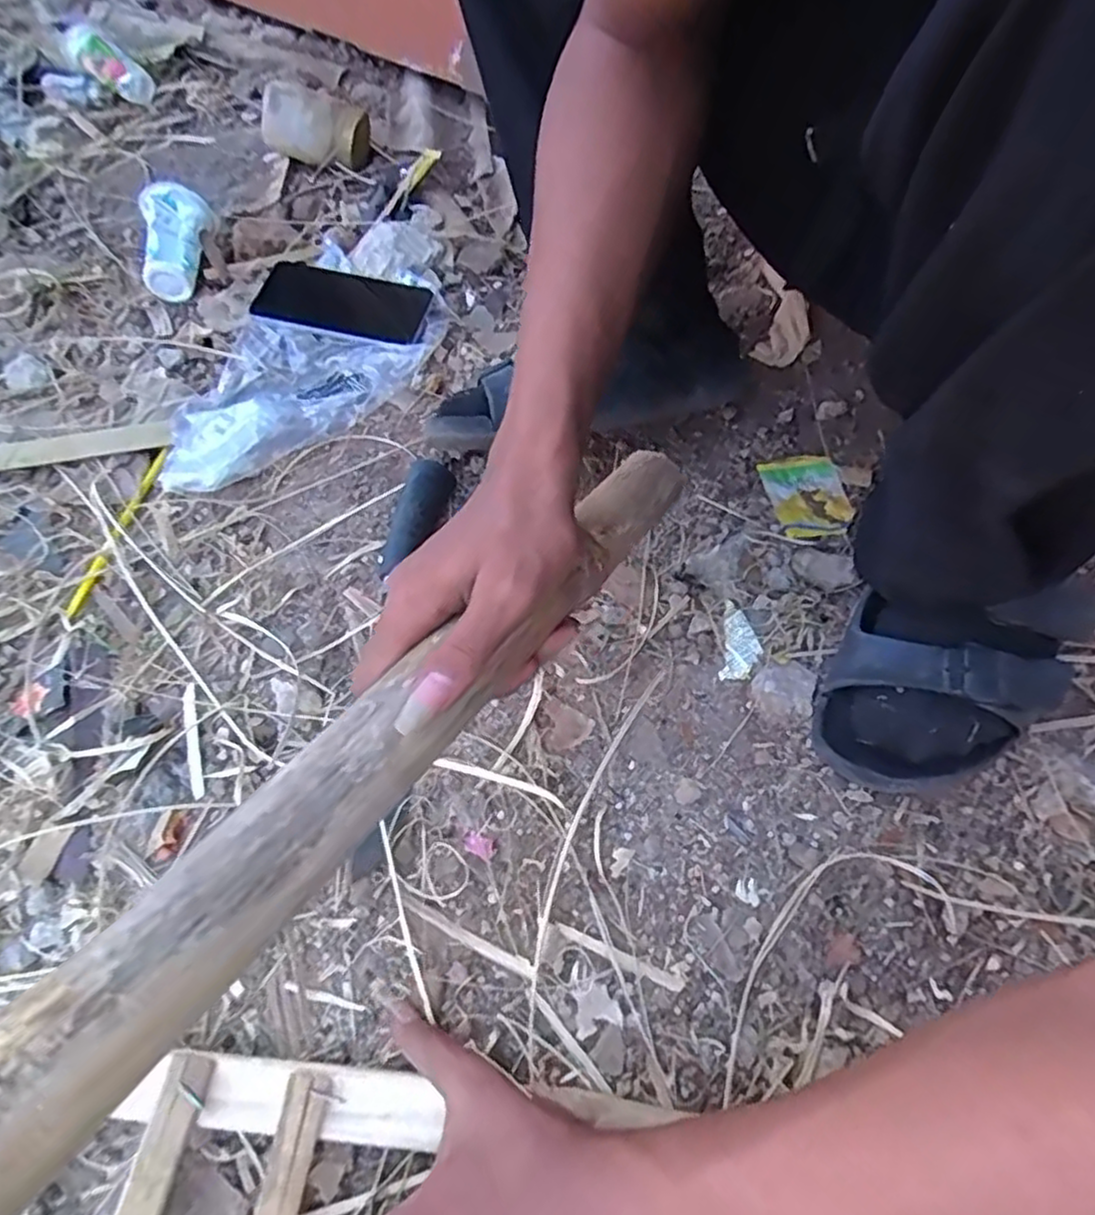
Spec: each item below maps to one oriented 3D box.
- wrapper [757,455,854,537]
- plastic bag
[{"bbox_3d":[0.197,-0.084,0.513,0.059,0.008,0.070,-8,58,-2],"label":"wrapper"},{"bbox_3d":[-0.200,-0.253,0.622,0.163,0.032,0.395,19,61,15],"label":"plastic bag"}]

